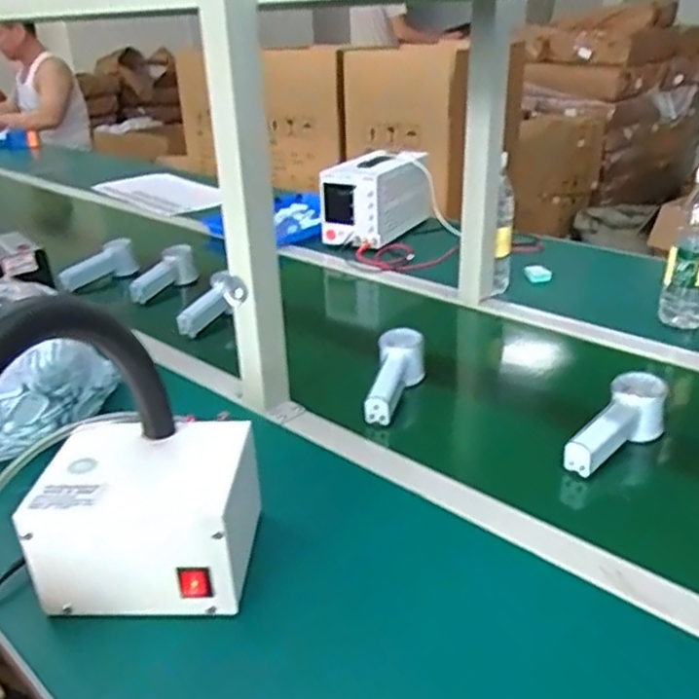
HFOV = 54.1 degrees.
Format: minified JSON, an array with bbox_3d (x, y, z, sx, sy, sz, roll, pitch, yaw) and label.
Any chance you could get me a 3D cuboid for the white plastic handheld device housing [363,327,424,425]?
[{"bbox_3d":[0.055,0.030,0.826,0.053,0.063,0.142,4,27,13],"label":"white plastic handheld device housing"}]

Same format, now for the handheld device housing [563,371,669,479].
[{"bbox_3d":[0.280,0.078,0.719,0.058,0.057,0.148,21,34,39],"label":"handheld device housing"}]

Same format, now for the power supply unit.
[{"bbox_3d":[0.059,-0.310,1.430,0.137,0.159,0.263,16,31,33],"label":"power supply unit"}]

